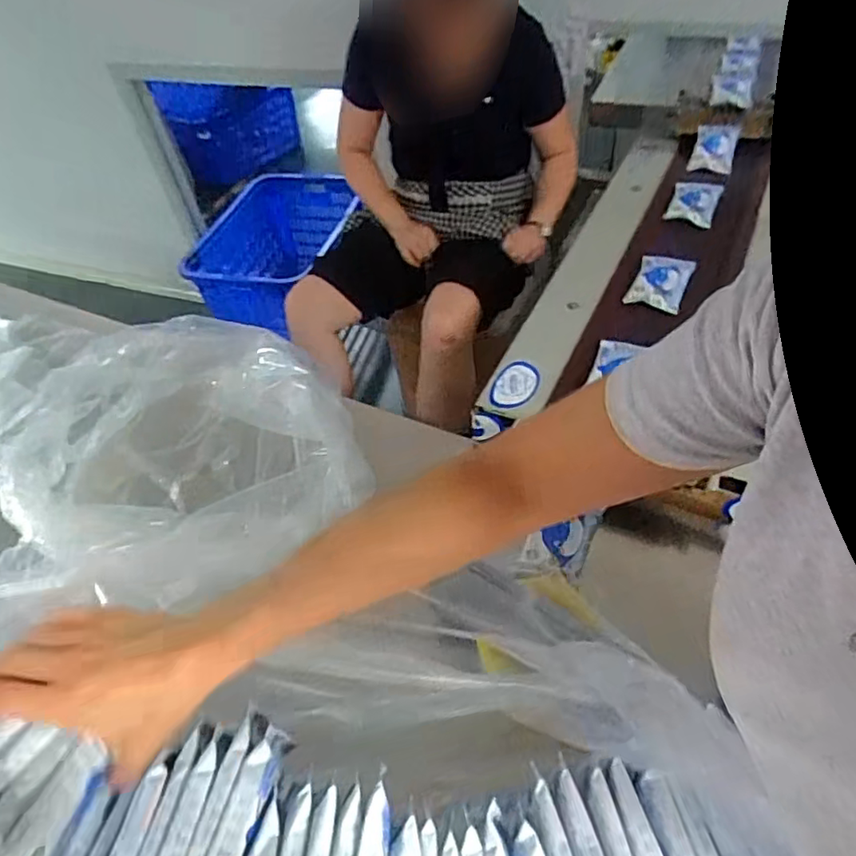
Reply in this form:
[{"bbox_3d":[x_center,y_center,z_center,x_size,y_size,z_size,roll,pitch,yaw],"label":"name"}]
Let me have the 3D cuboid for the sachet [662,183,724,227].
[{"bbox_3d":[0.490,-0.420,1.084,0.081,0.022,0.128,20,54,19],"label":"sachet"}]

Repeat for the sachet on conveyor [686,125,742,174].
[{"bbox_3d":[0.572,-0.560,1.184,0.083,0.018,0.101,12,90,6],"label":"sachet on conveyor"}]

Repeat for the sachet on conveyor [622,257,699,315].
[{"bbox_3d":[0.374,-0.235,0.945,0.080,0.023,0.110,21,54,20],"label":"sachet on conveyor"}]

